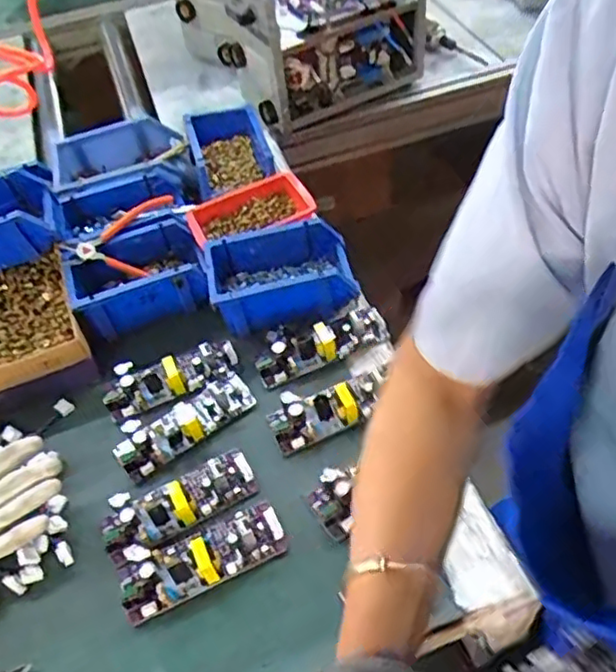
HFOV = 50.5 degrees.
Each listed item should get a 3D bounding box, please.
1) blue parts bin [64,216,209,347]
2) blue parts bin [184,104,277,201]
[{"bbox_3d":[-0.196,-0.068,0.758,0.149,0.063,0.120,-22,52,-9],"label":"blue parts bin"},{"bbox_3d":[-0.107,-0.251,0.894,0.101,0.054,0.144,-16,51,-4],"label":"blue parts bin"}]

